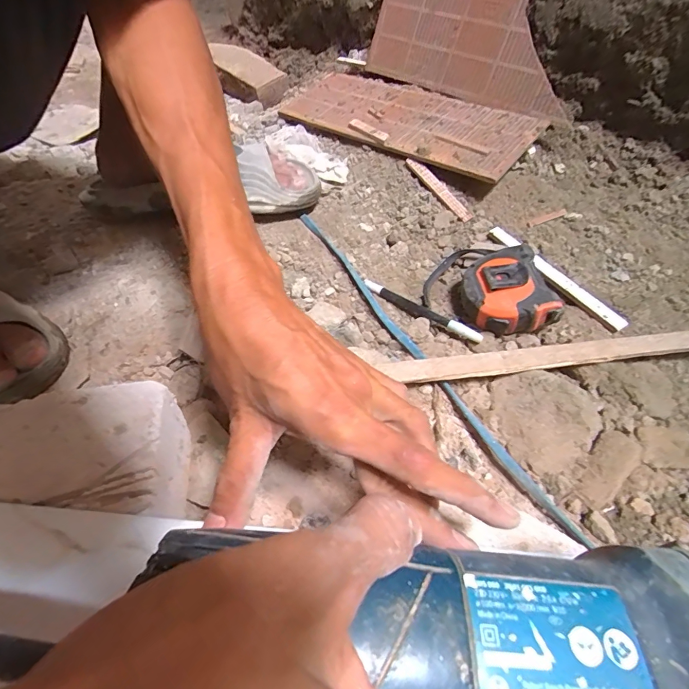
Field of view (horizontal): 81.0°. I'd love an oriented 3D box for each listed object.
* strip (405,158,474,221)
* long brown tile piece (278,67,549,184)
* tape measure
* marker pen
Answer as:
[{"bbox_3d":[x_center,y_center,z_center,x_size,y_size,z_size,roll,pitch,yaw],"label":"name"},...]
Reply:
[{"bbox_3d":[0.128,-0.212,0.550,0.016,0.011,0.129,-25,66,-22],"label":"strip"},{"bbox_3d":[0.090,-0.360,0.633,0.190,0.016,0.407,-41,59,-19],"label":"long brown tile piece"},{"bbox_3d":[0.166,-0.056,0.421,0.079,0.050,0.091,-7,49,-9],"label":"tape measure"},{"bbox_3d":[0.081,-0.041,0.437,0.146,0.012,0.015,34,55,25],"label":"marker pen"}]

